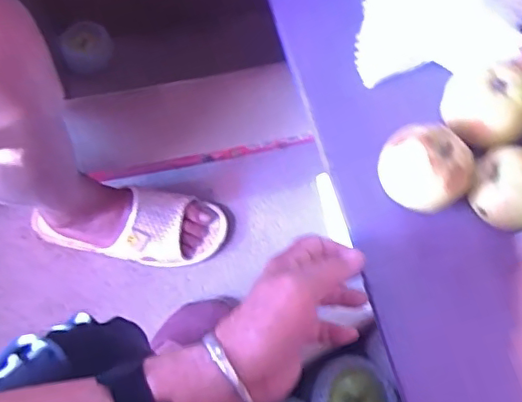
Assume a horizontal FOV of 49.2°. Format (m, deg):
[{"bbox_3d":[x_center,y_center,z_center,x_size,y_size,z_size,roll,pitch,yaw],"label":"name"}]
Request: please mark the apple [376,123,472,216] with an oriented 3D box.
[{"bbox_3d":[0.121,-0.022,0.422,0.062,0.058,0.054,-17,72,-8],"label":"apple"}]

